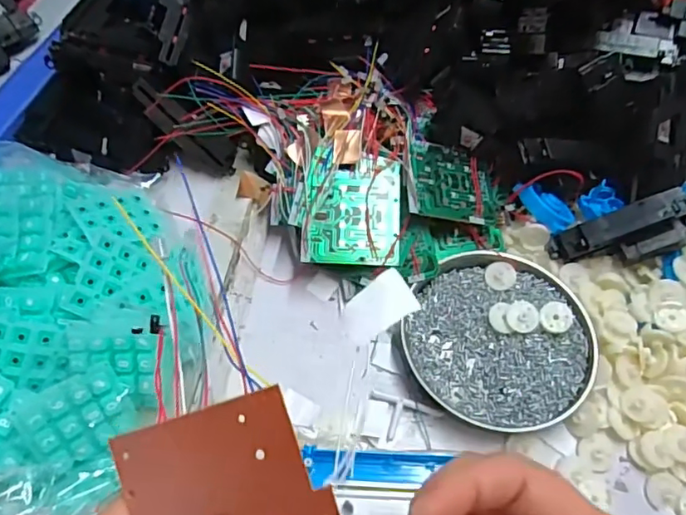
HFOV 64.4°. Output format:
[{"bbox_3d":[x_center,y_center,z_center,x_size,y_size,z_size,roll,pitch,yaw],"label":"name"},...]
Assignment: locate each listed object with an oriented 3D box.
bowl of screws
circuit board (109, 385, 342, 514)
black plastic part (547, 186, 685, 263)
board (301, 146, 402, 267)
[{"bbox_3d":[0.115,0.058,0.401,0.130,0.022,0.125,1,57,-1],"label":"bowl of screws"},{"bbox_3d":[-0.039,0.087,0.189,0.072,0.004,0.070,-20,85,11],"label":"circuit board"},{"bbox_3d":[0.210,-0.018,0.410,0.102,0.032,0.036,-15,56,15],"label":"black plastic part"},{"bbox_3d":[0.008,-0.038,0.419,0.072,0.006,0.088,5,77,-5],"label":"board"}]

